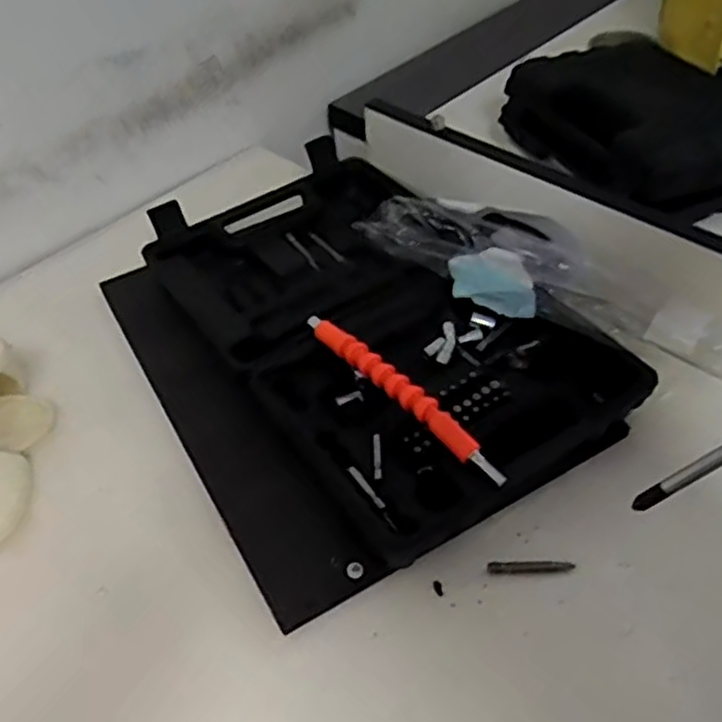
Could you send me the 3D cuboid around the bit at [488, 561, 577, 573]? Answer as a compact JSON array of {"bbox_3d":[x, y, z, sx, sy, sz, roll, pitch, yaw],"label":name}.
[{"bbox_3d":[0.096,0.117,0.415,0.048,0.005,0.006,0,47,3],"label":"bit"}]

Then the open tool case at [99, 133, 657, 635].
[{"bbox_3d":[-0.012,-0.031,0.515,0.267,0.046,0.358,-25,51,-19],"label":"open tool case"}]

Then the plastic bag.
[{"bbox_3d":[0.114,-0.064,0.512,0.243,0.060,0.056,23,54,21],"label":"plastic bag"}]

